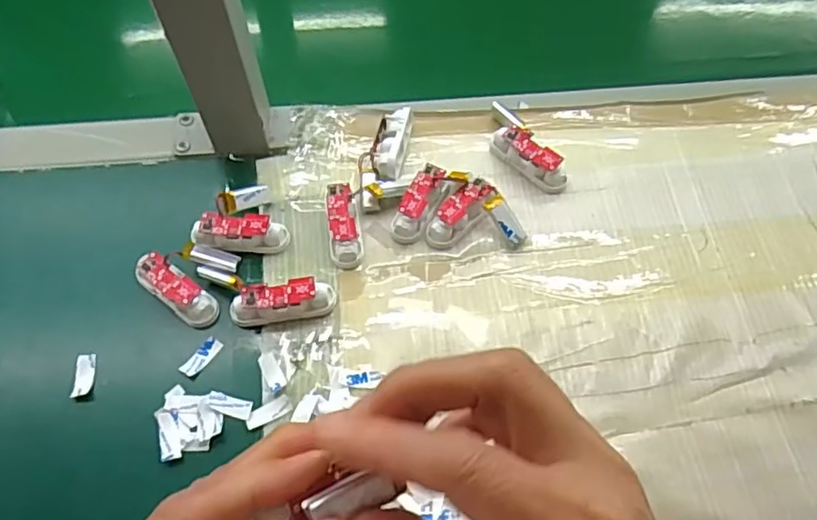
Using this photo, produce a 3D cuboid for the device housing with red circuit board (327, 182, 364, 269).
[{"bbox_3d":[-0.041,-0.023,0.402,0.021,0.021,0.054,-4,60,-4],"label":"device housing with red circuit board"}]

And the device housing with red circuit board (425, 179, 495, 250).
[{"bbox_3d":[0.034,-0.031,0.407,0.019,0.019,0.052,40,66,20],"label":"device housing with red circuit board"}]

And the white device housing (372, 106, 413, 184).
[{"bbox_3d":[-0.011,-0.081,0.431,0.017,0.023,0.062,11,60,4],"label":"white device housing"}]

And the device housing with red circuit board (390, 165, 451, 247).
[{"bbox_3d":[0.007,-0.037,0.409,0.020,0.021,0.055,27,76,13],"label":"device housing with red circuit board"}]

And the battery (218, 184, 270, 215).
[{"bbox_3d":[-0.108,-0.042,0.408,0.010,0.015,0.040,44,38,21],"label":"battery"}]

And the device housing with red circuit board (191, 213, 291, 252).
[{"bbox_3d":[-0.110,-0.018,0.398,0.061,0.019,0.018,1,59,-1],"label":"device housing with red circuit board"}]

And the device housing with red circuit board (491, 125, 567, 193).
[{"bbox_3d":[0.085,-0.072,0.430,0.018,0.020,0.059,-40,68,-22],"label":"device housing with red circuit board"}]

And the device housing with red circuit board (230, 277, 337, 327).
[{"bbox_3d":[-0.077,0.025,0.374,0.062,0.020,0.018,-9,60,-7],"label":"device housing with red circuit board"}]

